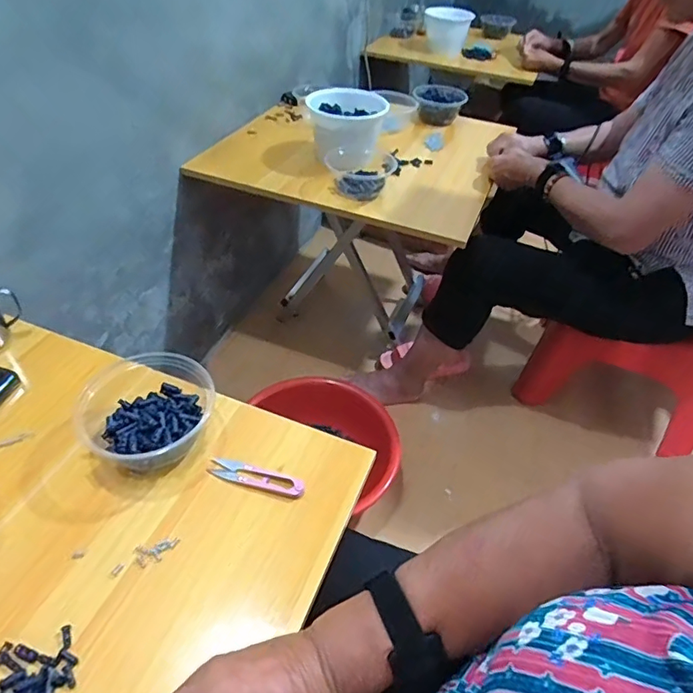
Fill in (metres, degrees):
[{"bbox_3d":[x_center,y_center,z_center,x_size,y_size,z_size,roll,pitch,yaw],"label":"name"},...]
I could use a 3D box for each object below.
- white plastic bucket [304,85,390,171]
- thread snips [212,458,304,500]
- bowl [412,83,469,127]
[{"bbox_3d":[0.002,-0.445,1.044,0.153,0.122,0.192,-4,46,-8],"label":"white plastic bucket"},{"bbox_3d":[-0.093,0.136,0.521,0.101,0.008,0.027,14,46,9],"label":"thread snips"},{"bbox_3d":[0.225,-0.594,1.237,0.121,0.082,0.111,2,46,-2],"label":"bowl"}]

